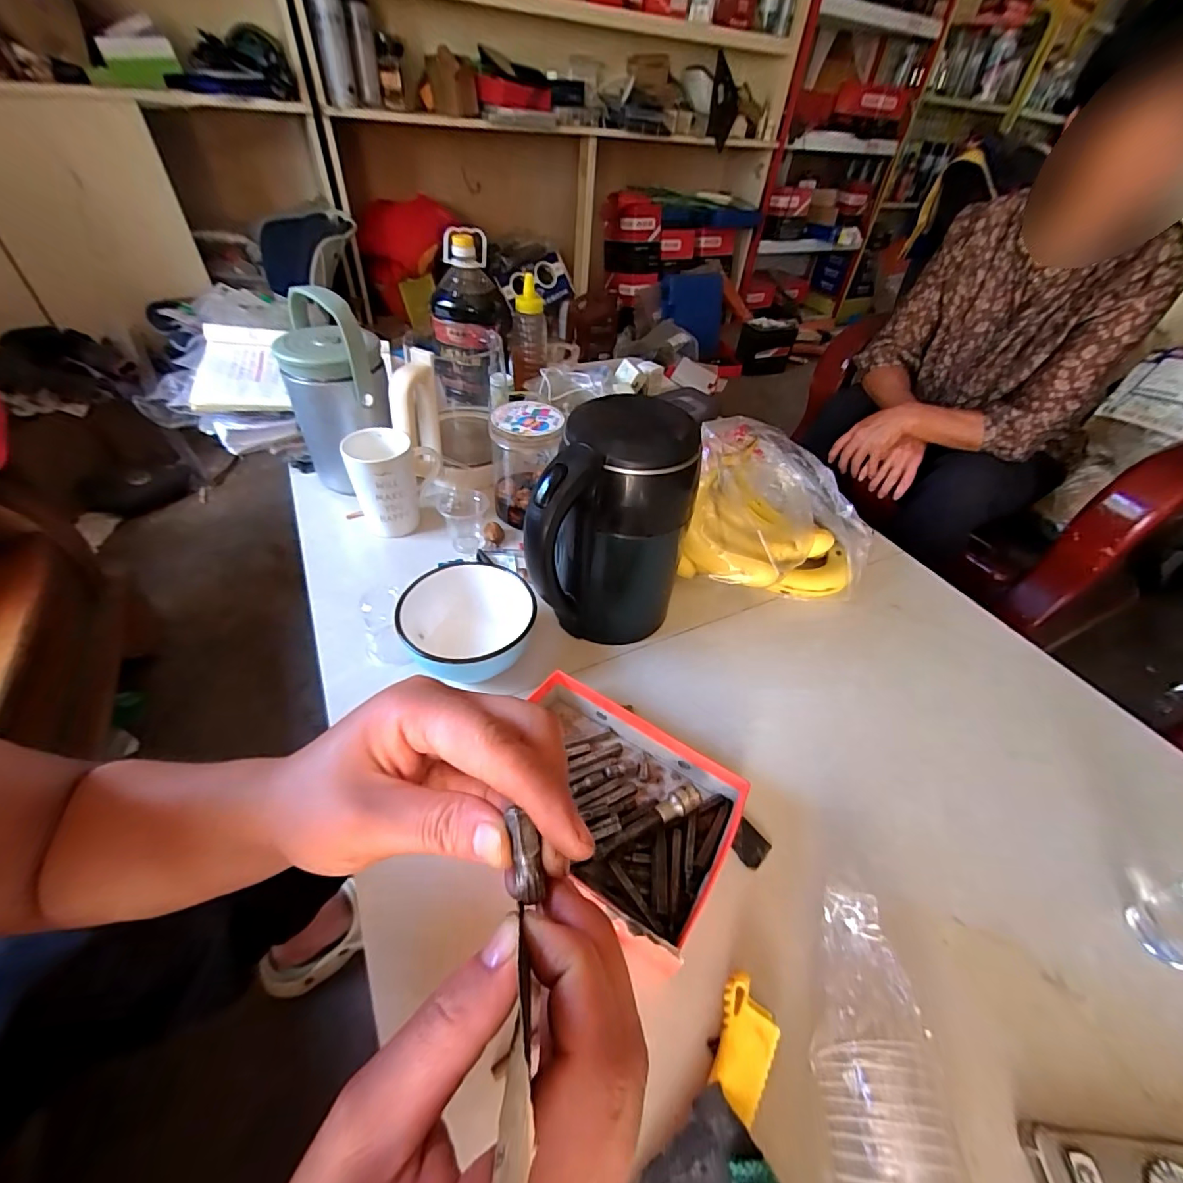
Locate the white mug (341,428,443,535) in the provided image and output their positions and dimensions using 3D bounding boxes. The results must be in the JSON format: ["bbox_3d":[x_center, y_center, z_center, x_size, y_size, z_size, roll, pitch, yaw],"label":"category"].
[{"bbox_3d":[-0.275,-0.141,0.668,0.079,0.124,0.081,-15,49,-20],"label":"white mug"}]

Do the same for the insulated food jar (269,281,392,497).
[{"bbox_3d":[-0.349,-0.270,0.697,0.127,0.242,0.139,-10,47,-16],"label":"insulated food jar"}]

